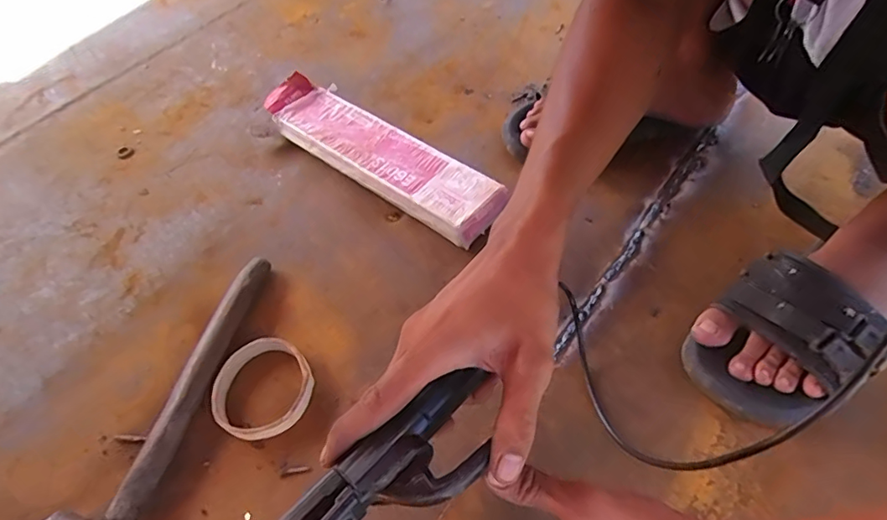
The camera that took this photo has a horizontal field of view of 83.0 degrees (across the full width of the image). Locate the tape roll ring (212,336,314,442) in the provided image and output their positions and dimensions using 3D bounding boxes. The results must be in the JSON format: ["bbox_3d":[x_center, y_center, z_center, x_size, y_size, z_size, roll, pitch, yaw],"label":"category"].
[{"bbox_3d":[-0.165,0.115,0.456,0.086,0.022,0.085,-2,53,3],"label":"tape roll ring"}]

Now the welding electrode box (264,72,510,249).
[{"bbox_3d":[-0.082,-0.124,0.604,0.332,0.047,0.082,34,63,26],"label":"welding electrode box"}]

